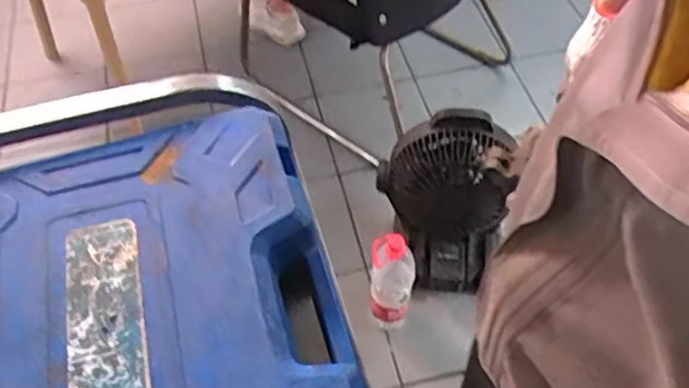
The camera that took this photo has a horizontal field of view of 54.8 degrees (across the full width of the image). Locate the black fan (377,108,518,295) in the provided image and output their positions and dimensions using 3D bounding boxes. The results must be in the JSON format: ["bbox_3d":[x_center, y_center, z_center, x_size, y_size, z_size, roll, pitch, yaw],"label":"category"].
[{"bbox_3d":[0.220,0.033,1.434,0.253,0.344,0.240,-8,53,-3],"label":"black fan"}]

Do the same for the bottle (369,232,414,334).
[{"bbox_3d":[0.097,0.180,1.381,0.085,0.245,0.088,-1,53,2],"label":"bottle"}]

